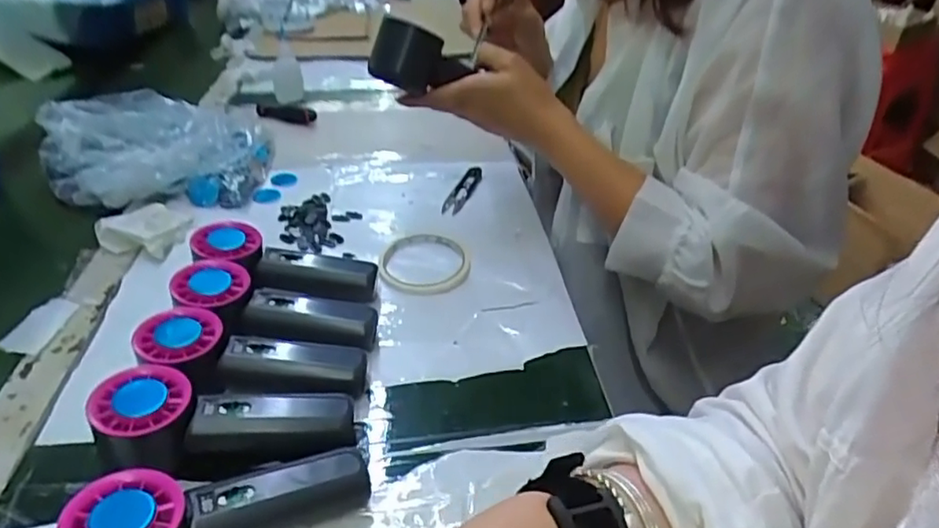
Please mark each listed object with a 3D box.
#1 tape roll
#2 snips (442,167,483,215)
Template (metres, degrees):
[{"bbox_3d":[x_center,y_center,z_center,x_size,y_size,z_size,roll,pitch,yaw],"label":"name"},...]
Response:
[{"bbox_3d":[-0.043,-0.002,0.593,0.083,0.006,0.091,-3,34,-6],"label":"tape roll"},{"bbox_3d":[-0.008,-0.086,0.721,0.022,0.009,0.111,10,35,14],"label":"snips"}]

